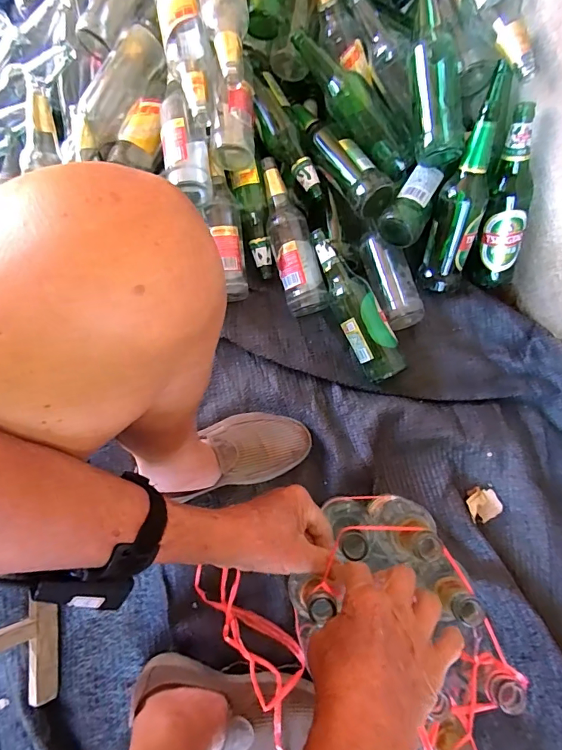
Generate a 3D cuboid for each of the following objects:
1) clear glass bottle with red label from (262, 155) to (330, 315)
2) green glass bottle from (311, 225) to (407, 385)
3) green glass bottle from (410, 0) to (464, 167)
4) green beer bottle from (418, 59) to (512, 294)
[{"bbox_3d":[0.016,-0.227,0.735,0.069,0.089,0.252,-13,76,-5],"label":"clear glass bottle with red label"},{"bbox_3d":[0.122,-0.111,0.710,0.076,0.076,0.254,-24,77,-8],"label":"green glass bottle"},{"bbox_3d":[0.227,-0.449,0.646,0.080,0.074,0.260,-4,89,-3],"label":"green glass bottle"},{"bbox_3d":[0.286,-0.289,0.663,0.071,0.078,0.320,10,114,1],"label":"green beer bottle"}]

